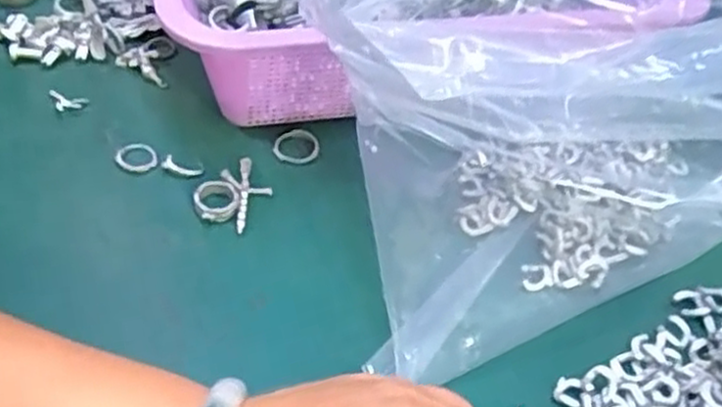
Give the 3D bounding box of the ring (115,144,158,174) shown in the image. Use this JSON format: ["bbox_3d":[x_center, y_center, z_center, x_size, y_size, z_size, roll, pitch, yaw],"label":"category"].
[{"bbox_3d":[-0.119,-0.025,0.392,0.021,0.004,0.023,4,47,-4],"label":"ring"}]

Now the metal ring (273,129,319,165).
[{"bbox_3d":[-0.036,-0.032,0.408,0.024,0.004,0.023,4,47,-4],"label":"metal ring"}]

